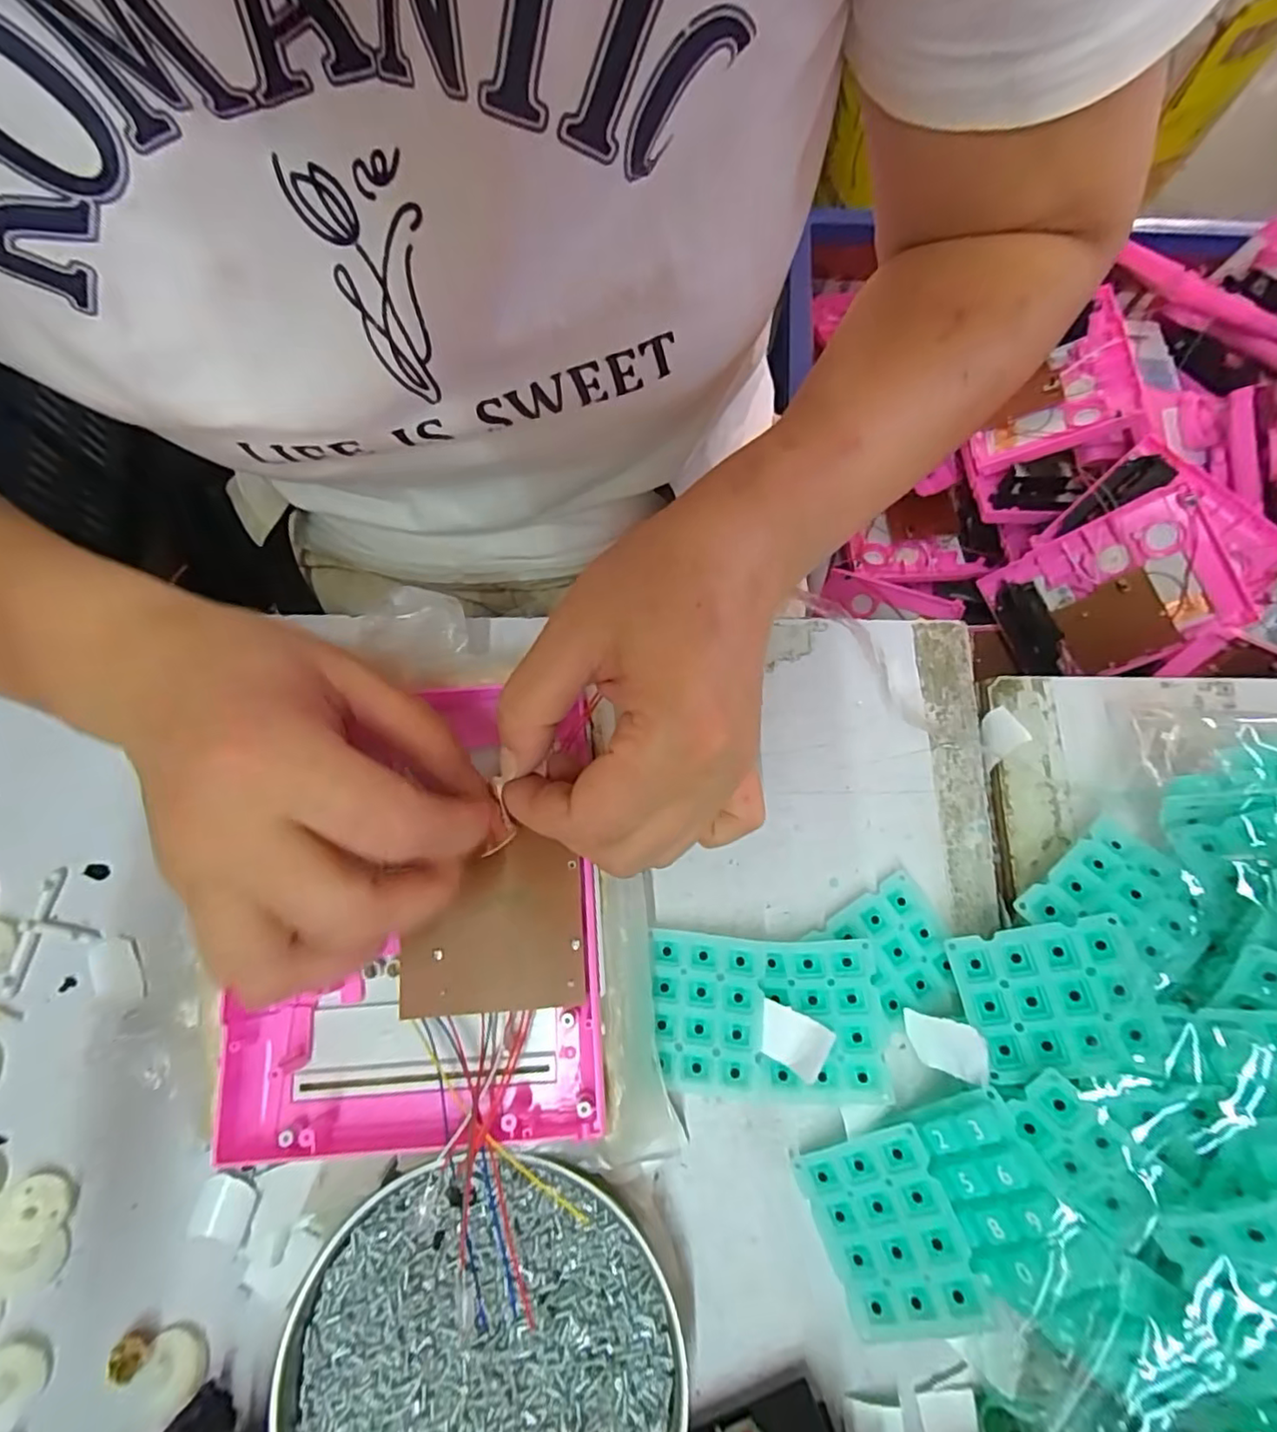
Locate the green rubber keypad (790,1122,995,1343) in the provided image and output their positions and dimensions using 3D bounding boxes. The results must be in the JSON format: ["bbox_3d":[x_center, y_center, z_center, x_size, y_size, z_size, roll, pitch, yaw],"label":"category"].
[{"bbox_3d":[0.090,0.188,0.224,0.049,0.004,0.059,-30,65,21],"label":"green rubber keypad"}]

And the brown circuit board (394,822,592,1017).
[{"bbox_3d":[-0.055,0.078,0.230,0.066,0.004,0.060,-6,75,0],"label":"brown circuit board"}]

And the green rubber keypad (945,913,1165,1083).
[{"bbox_3d":[0.151,0.103,0.224,0.058,0.004,0.049,-16,70,18],"label":"green rubber keypad"}]

